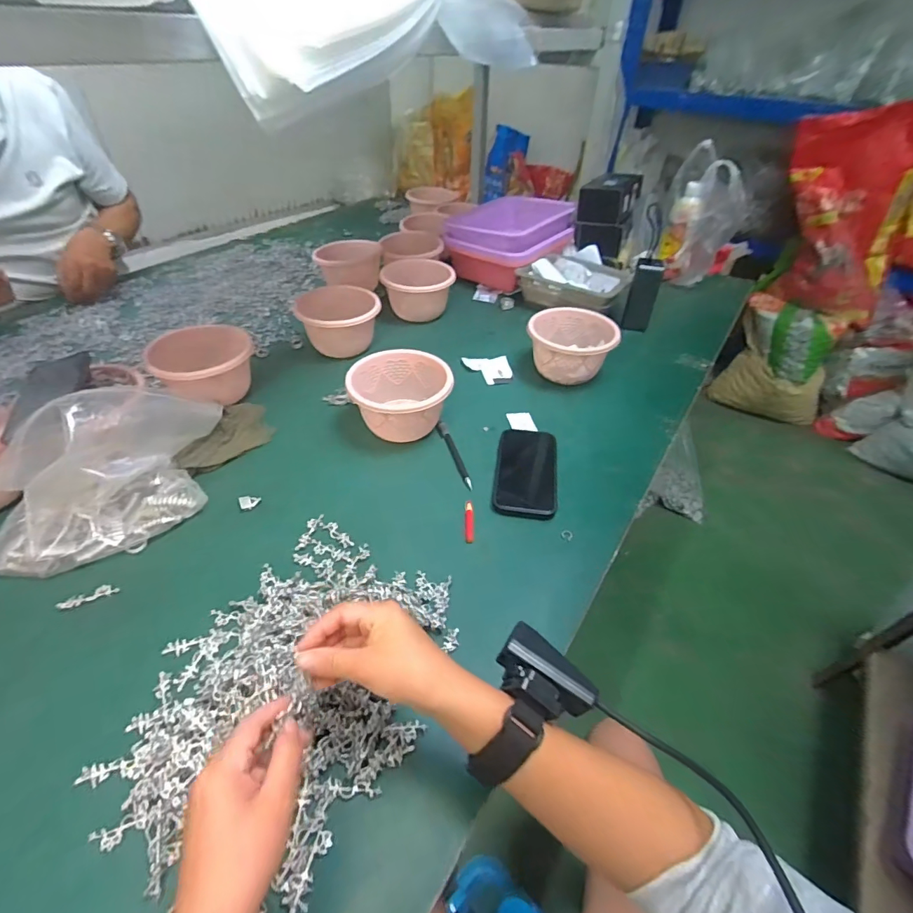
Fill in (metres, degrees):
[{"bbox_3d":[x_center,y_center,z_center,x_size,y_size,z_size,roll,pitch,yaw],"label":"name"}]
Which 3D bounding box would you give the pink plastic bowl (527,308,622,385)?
[{"bbox_3d":[0.202,-0.193,0.805,0.138,0.095,0.143,2,44,-2],"label":"pink plastic bowl"}]

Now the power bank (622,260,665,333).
[{"bbox_3d":[0.366,-0.319,0.904,0.019,0.138,0.063,-21,40,-29],"label":"power bank"}]

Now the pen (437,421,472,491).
[{"bbox_3d":[-0.001,-0.005,0.662,0.014,0.009,0.148,-12,46,-15],"label":"pen"}]

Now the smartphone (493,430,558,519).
[{"bbox_3d":[0.097,0.018,0.633,0.082,0.013,0.164,7,44,4],"label":"smartphone"}]

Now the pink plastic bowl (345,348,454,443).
[{"bbox_3d":[-0.083,-0.086,0.680,0.141,0.081,0.130,0,44,-4],"label":"pink plastic bowl"}]

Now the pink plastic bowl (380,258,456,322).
[{"bbox_3d":[-0.085,-0.355,0.953,0.145,0.083,0.142,-7,45,-11],"label":"pink plastic bowl"}]

